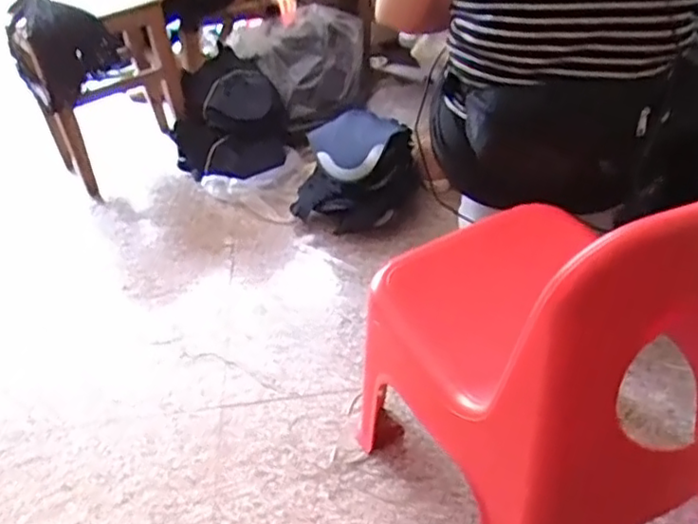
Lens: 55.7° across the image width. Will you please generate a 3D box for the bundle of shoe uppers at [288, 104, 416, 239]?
[{"bbox_3d":[0.013,-0.216,1.534,0.269,0.203,0.248,-2,38,6],"label":"bundle of shoe uppers"}]

